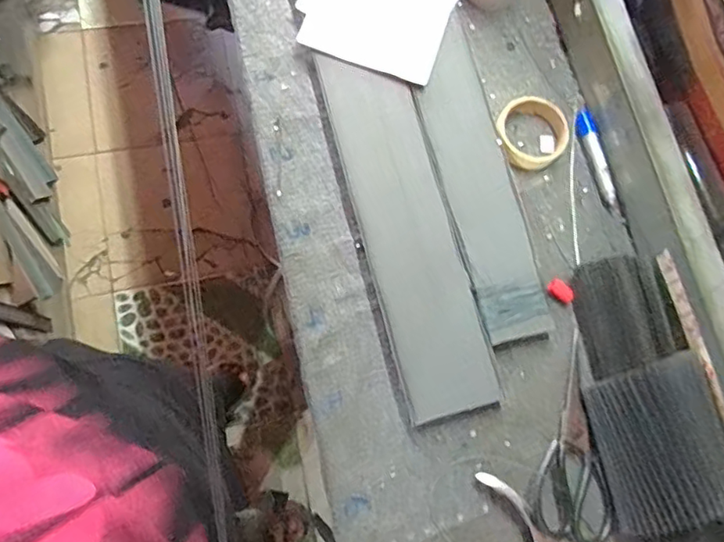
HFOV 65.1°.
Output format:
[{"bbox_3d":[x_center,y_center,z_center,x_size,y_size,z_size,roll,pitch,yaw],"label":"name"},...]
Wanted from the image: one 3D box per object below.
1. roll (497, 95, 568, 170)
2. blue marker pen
[{"bbox_3d":[0.208,-0.167,0.685,0.088,0.019,0.086,2,76,-7],"label":"roll"},{"bbox_3d":[0.285,-0.136,0.693,0.022,0.018,0.126,-9,77,-10],"label":"blue marker pen"}]

